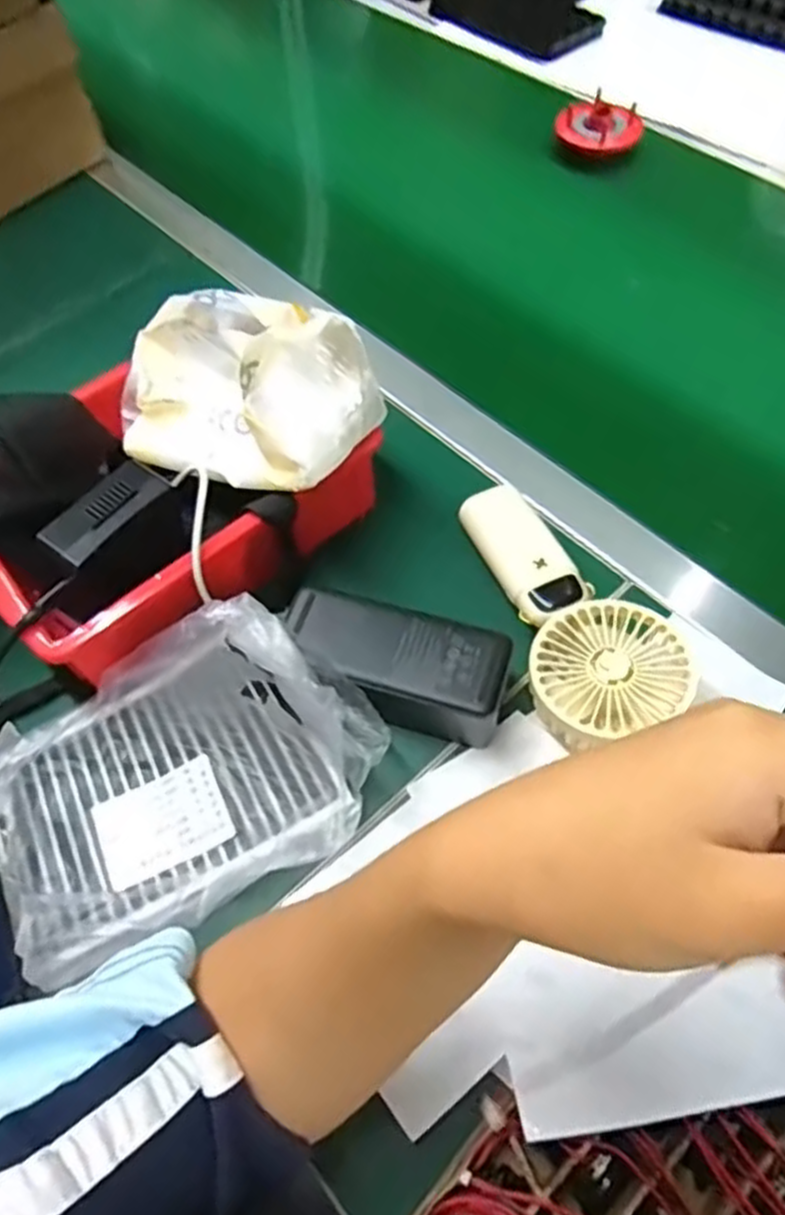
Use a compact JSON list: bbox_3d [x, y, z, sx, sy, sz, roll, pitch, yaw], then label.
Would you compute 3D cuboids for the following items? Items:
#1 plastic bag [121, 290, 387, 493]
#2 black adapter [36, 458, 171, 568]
[{"bbox_3d":[-0.094,-0.133,0.450,0.167,0.086,0.103,30,65,19],"label":"plastic bag"},{"bbox_3d":[-0.157,-0.054,0.411,0.029,0.015,0.070,28,64,18],"label":"black adapter"}]

